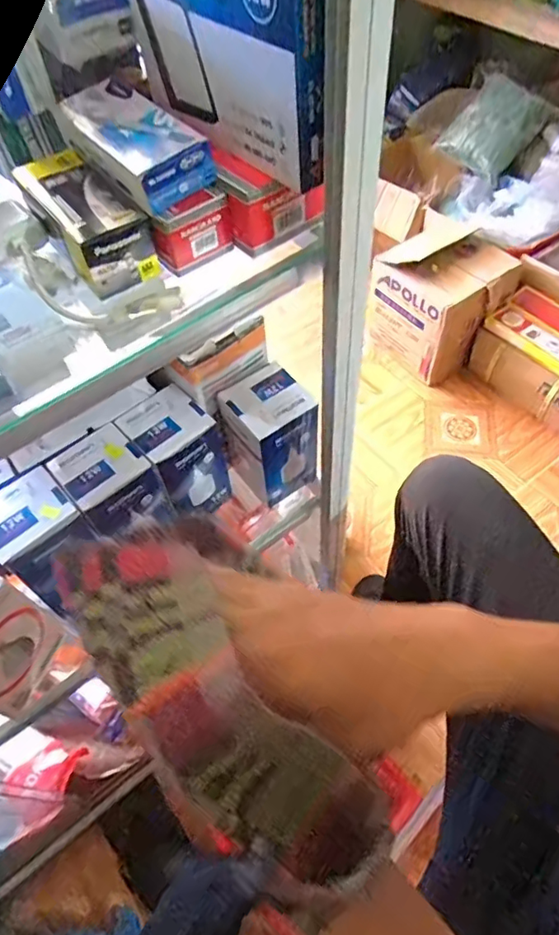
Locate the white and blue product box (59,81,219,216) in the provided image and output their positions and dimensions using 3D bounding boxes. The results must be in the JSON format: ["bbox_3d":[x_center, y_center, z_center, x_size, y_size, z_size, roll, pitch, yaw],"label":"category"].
[{"bbox_3d":[-0.110,-0.240,0.405,0.059,0.033,0.137,-34,60,-18],"label":"white and blue product box"}]

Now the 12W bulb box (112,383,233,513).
[{"bbox_3d":[-0.119,-0.009,0.667,0.089,0.145,0.094,-29,59,-15],"label":"12W bulb box"}]

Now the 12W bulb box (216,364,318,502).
[{"bbox_3d":[-0.012,-0.039,0.681,0.083,0.157,0.087,-37,61,-20],"label":"12W bulb box"}]

